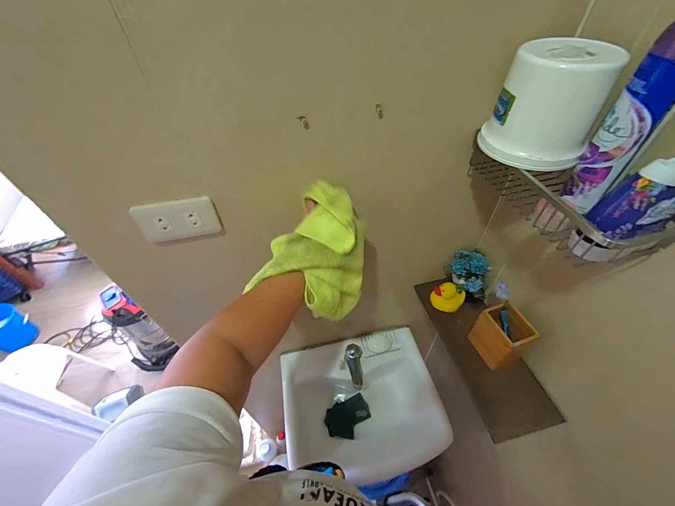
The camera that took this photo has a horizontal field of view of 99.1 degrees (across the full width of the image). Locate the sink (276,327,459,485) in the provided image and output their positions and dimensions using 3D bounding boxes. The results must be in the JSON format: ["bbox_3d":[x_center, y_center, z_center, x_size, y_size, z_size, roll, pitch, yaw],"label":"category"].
[{"bbox_3d":[0.074,0.460,0.873,0.445,0.157,0.369,-12,48,-8],"label":"sink"}]

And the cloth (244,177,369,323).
[{"bbox_3d":[-0.032,0.009,0.475,0.129,0.173,0.176,30,56,27],"label":"cloth"}]

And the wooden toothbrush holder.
[{"bbox_3d":[0.348,0.177,0.613,0.075,0.105,0.100,-18,49,-12],"label":"wooden toothbrush holder"}]

